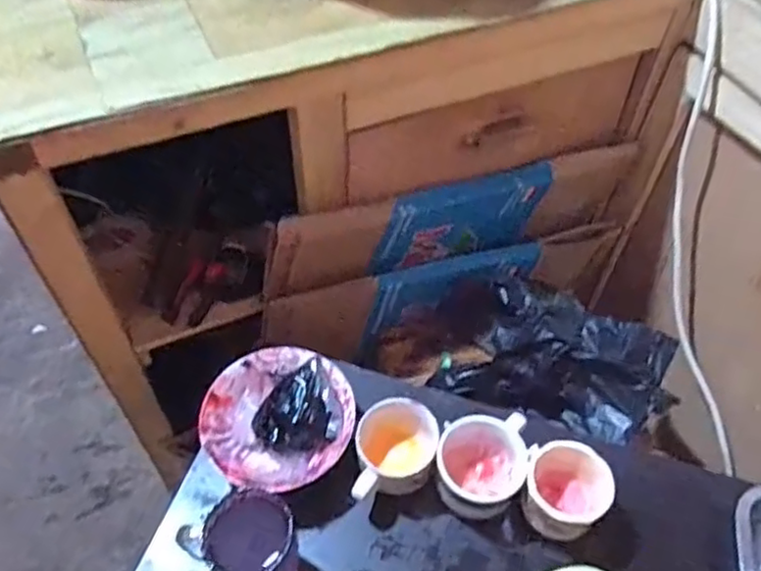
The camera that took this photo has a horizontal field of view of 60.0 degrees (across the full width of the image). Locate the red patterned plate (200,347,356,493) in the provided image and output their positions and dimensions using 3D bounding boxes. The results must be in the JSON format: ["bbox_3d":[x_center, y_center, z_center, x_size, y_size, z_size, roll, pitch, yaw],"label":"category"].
[{"bbox_3d":[-0.105,0.141,0.687,0.151,0.042,0.151,0,54,0],"label":"red patterned plate"}]

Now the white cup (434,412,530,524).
[{"bbox_3d":[0.100,0.184,0.661,0.084,0.070,0.089,0,54,0],"label":"white cup"}]

